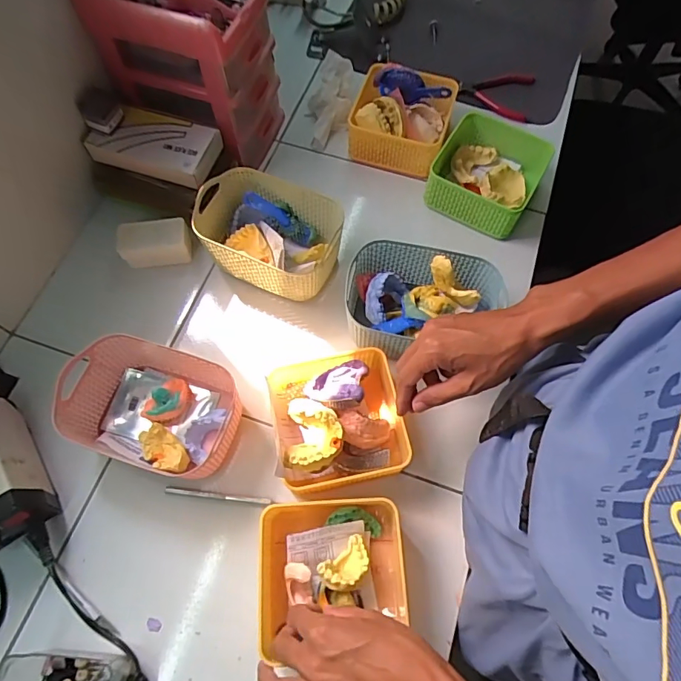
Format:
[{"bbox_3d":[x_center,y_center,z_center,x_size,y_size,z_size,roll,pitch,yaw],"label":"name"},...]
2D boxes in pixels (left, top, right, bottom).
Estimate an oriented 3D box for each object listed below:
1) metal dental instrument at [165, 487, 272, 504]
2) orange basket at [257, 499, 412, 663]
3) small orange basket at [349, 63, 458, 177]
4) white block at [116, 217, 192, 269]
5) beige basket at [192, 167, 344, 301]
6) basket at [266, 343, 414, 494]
[{"bbox_3d":[-0.131,0.166,0.508,0.113,0.004,0.007,6,67,2],"label":"metal dental instrument"},{"bbox_3d":[-0.006,0.218,0.456,0.139,0.055,0.125,-4,67,-2],"label":"orange basket"},{"bbox_3d":[0.087,-0.316,0.677,0.133,0.078,0.131,17,68,7],"label":"small orange basket"},{"bbox_3d":[-0.237,-0.123,0.614,0.091,0.050,0.048,-8,67,-4],"label":"white block"},{"bbox_3d":[-0.086,-0.127,0.593,0.167,0.087,0.116,23,68,9],"label":"beige basket"},{"bbox_3d":[-0.003,0.081,0.504,0.131,0.076,0.126,-11,67,-5],"label":"basket"}]

